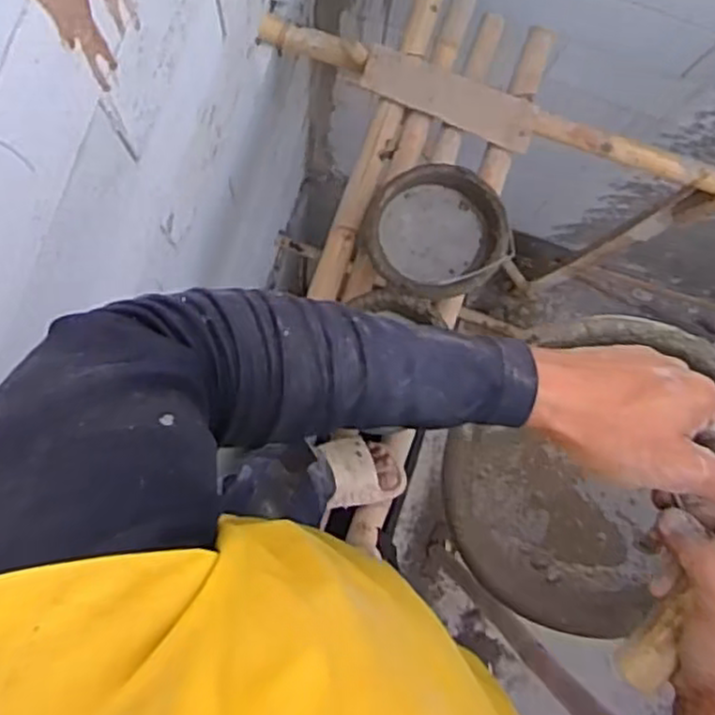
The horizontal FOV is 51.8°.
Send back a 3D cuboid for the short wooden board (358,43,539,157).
[{"bbox_3d":[0.192,-0.531,1.509,0.365,0.031,0.096,20,116,-4],"label":"short wooden board"}]

